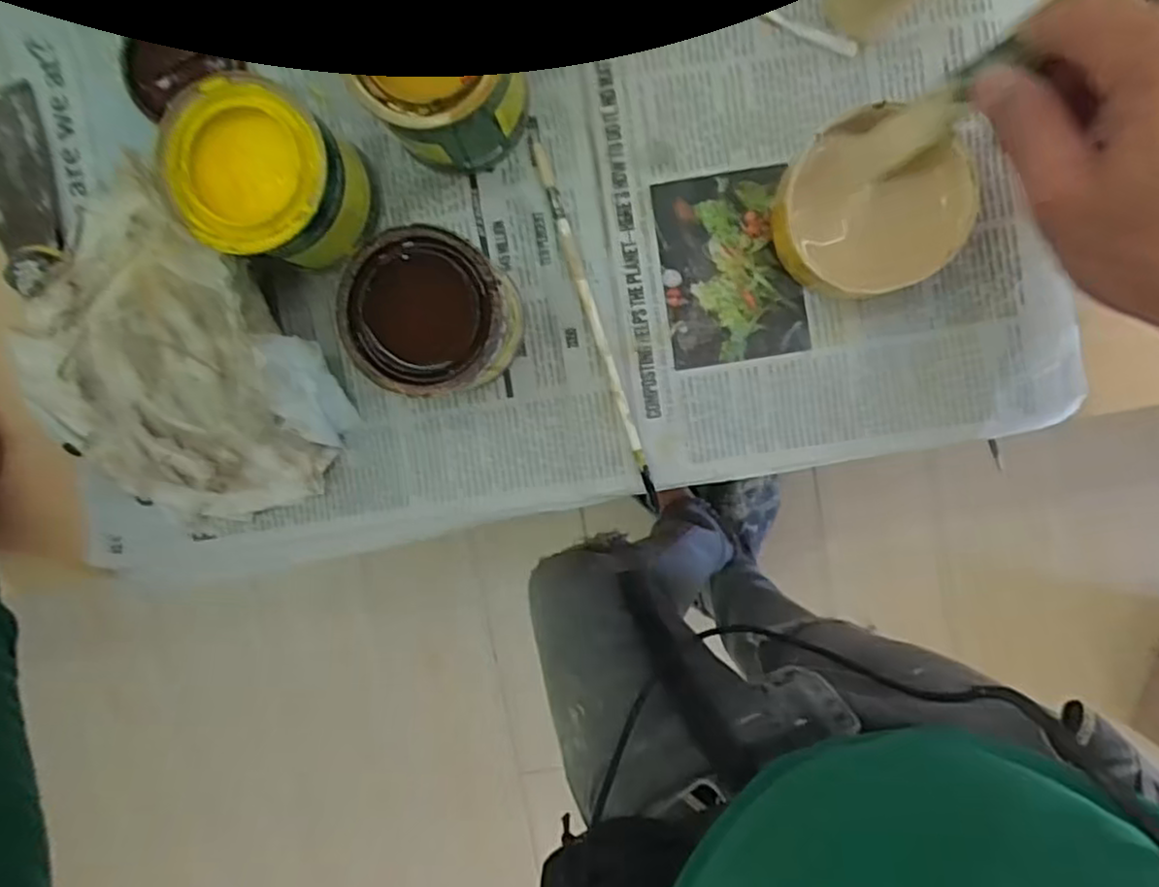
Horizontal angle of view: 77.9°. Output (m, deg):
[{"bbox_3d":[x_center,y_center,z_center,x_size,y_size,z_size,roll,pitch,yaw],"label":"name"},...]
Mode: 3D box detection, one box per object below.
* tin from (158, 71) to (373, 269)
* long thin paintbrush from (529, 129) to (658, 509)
[{"bbox_3d":[-0.139,-0.120,0.331,0.071,0.068,0.067,0,98,3],"label":"tin"},{"bbox_3d":[0.008,-0.064,0.368,0.007,0.010,0.204,-18,96,5],"label":"long thin paintbrush"}]

